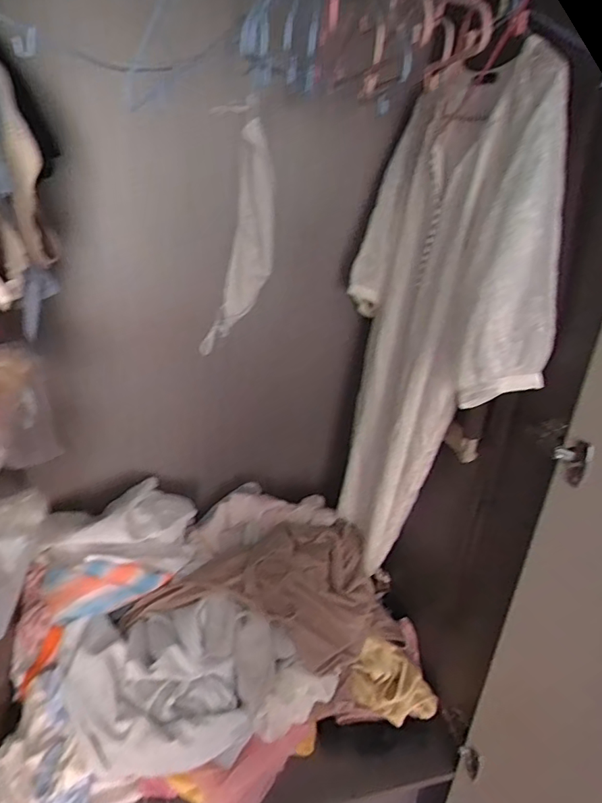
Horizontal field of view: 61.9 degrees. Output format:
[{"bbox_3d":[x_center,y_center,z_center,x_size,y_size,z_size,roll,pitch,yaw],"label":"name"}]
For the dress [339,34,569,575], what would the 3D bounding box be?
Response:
[{"bbox_3d":[0.219,-0.088,0.923,0.131,0.861,0.559,0,24,-10],"label":"dress"}]

